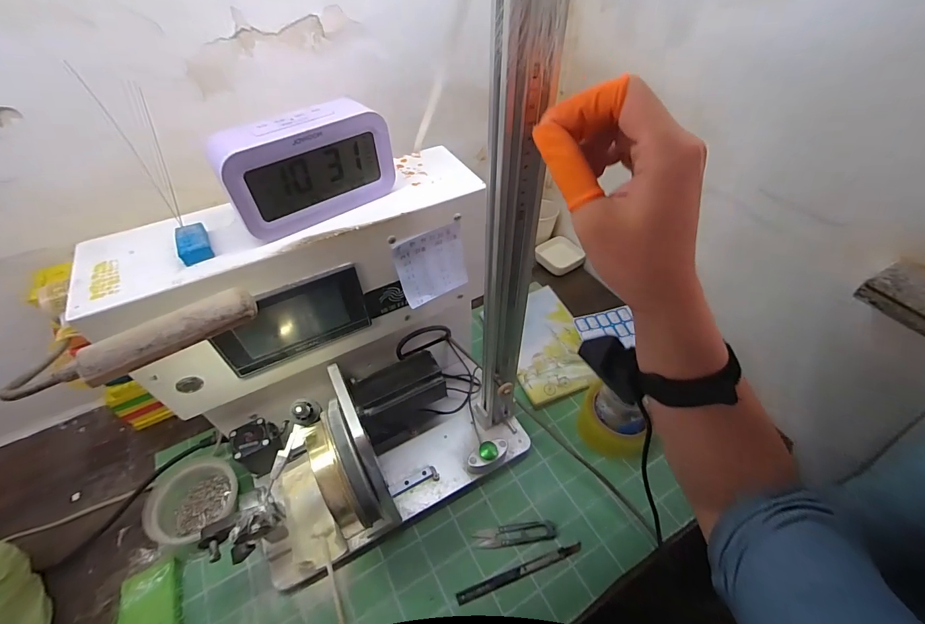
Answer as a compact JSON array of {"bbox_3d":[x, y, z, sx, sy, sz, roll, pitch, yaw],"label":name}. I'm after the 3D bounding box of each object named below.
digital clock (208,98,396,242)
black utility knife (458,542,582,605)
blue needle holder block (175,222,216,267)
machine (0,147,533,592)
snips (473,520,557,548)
[{"bbox_3d":[-0.128,-0.120,0.334,0.139,0.079,0.039,-29,54,-23],"label":"digital clock"},{"bbox_3d":[0.068,0.302,0.462,0.154,0.009,0.011,-15,50,-13],"label":"black utility knife"},{"bbox_3d":[-0.220,-0.057,0.325,0.024,0.014,0.037,-27,53,-22],"label":"blue needle holder block"},{"bbox_3d":[-0.113,0.075,0.432,0.333,0.330,0.234,-24,52,-19],"label":"machine"},{"bbox_3d":[0.065,0.271,0.487,0.099,0.010,0.023,-5,48,-3],"label":"snips"}]

